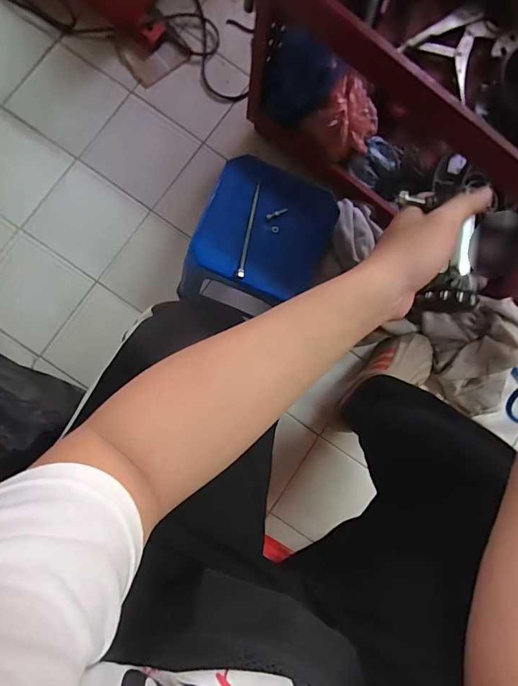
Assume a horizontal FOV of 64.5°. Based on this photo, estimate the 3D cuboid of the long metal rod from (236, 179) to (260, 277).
[{"bbox_3d":[-0.016,-0.188,0.678,0.010,0.006,0.166,11,85,-5],"label":"long metal rod"}]

